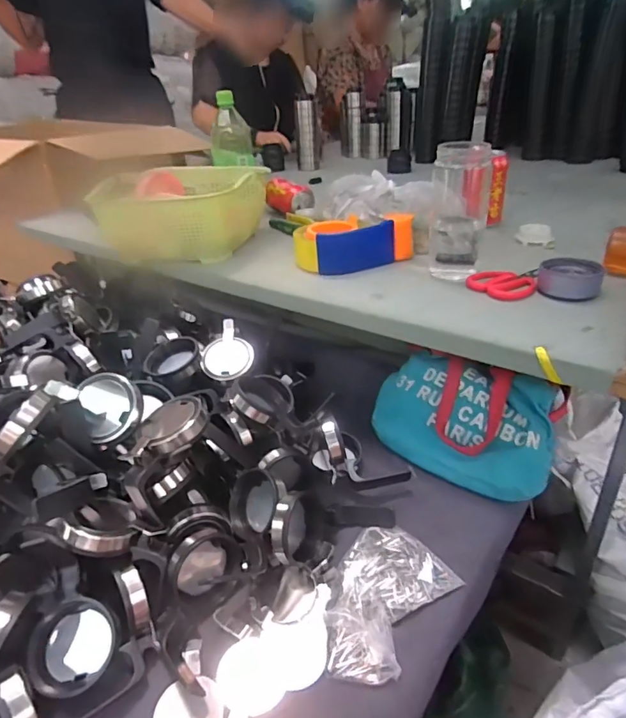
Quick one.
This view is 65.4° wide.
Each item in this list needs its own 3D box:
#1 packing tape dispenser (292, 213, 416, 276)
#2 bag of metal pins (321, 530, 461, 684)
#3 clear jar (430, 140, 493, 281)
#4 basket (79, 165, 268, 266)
[{"bbox_3d":[0.059,-0.170,0.706,0.163,0.058,0.086,-16,34,-17],"label":"packing tape dispenser"},{"bbox_3d":[0.063,0.226,0.466,0.101,0.017,0.146,22,41,36],"label":"bag of metal pins"},{"bbox_3d":[0.177,-0.174,0.598,0.071,0.156,0.079,6,34,17],"label":"clear jar"},{"bbox_3d":[-0.208,-0.256,0.821,0.259,0.110,0.236,3,33,12],"label":"basket"}]

